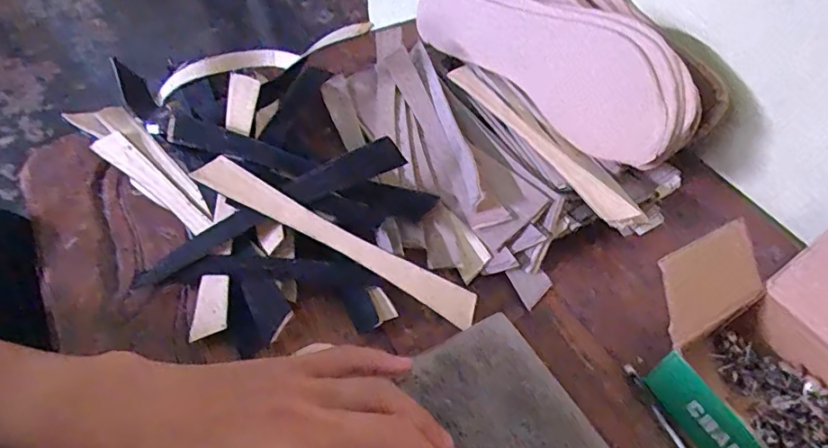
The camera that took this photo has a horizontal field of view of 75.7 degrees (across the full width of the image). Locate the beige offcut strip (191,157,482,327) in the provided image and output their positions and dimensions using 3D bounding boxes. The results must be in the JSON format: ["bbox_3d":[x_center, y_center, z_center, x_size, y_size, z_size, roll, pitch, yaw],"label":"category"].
[{"bbox_3d":[-0.045,0.010,0.322,0.185,0.008,0.020,30,93,-2],"label":"beige offcut strip"}]

